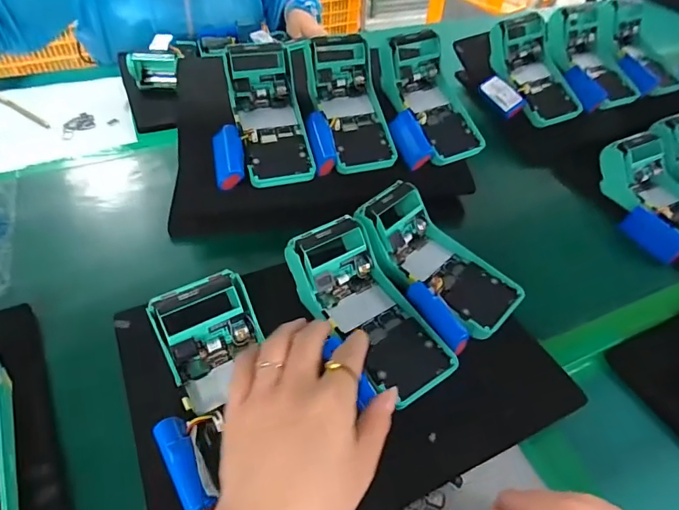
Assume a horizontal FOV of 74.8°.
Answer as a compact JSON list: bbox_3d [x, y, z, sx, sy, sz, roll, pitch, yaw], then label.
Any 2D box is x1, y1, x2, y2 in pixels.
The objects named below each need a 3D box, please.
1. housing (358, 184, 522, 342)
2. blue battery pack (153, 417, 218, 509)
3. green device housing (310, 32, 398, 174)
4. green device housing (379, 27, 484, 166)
[{"bbox_3d":[0.091,0.009,0.442,0.171,0.053,0.091,44,52,11],"label":"housing"},{"bbox_3d":[-0.104,0.142,0.298,0.020,0.017,0.068,-21,48,-26],"label":"blue battery pack"},{"bbox_3d":[0.011,-0.177,0.535,0.086,0.053,0.170,-10,76,-17],"label":"green device housing"},{"bbox_3d":[0.114,-0.194,0.555,0.088,0.059,0.173,-22,80,-27],"label":"green device housing"}]

